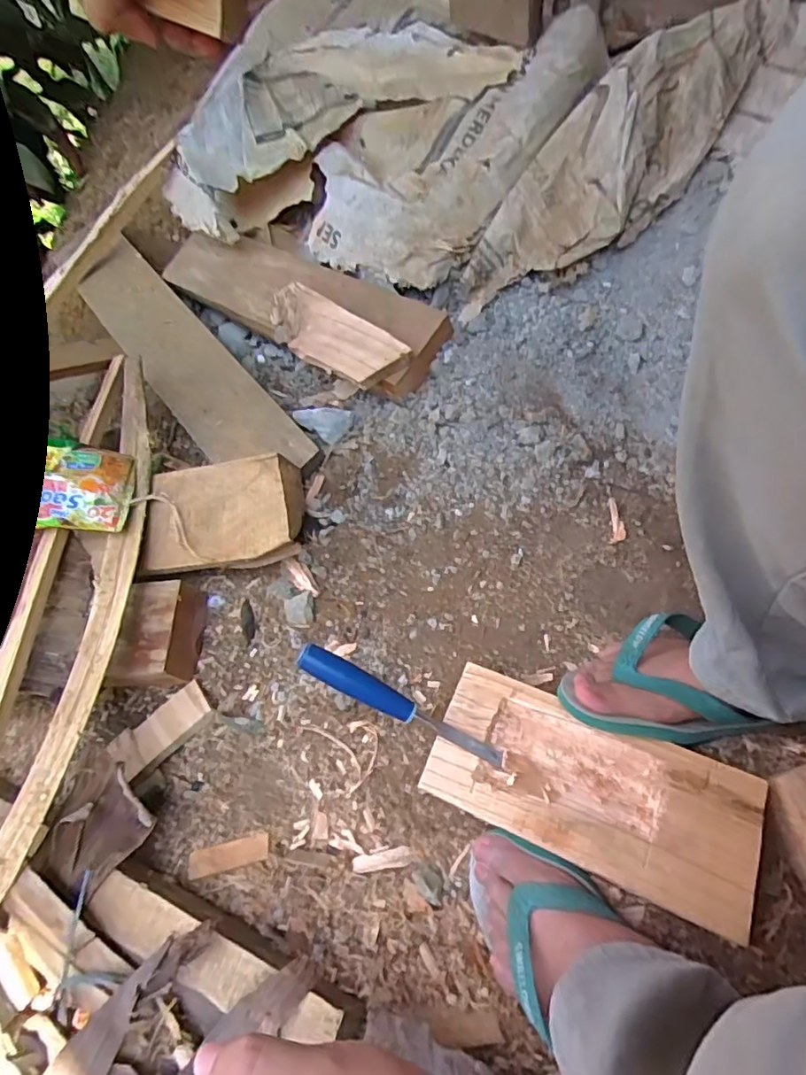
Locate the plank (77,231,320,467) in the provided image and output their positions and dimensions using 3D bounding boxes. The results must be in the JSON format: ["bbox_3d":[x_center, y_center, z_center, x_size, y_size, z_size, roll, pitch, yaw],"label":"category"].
[{"bbox_3d":[-0.329,-0.267,0.853,0.119,0.016,0.554,-42,68,-1],"label":"plank"}]

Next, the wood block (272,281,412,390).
[{"bbox_3d":[-0.092,-0.265,0.773,0.222,0.028,0.084,36,86,24],"label":"wood block"}]

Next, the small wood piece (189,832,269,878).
[{"bbox_3d":[-0.171,0.311,0.569,0.083,0.005,0.025,-17,56,3],"label":"small wood piece"}]

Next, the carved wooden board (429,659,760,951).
[{"bbox_3d":[0.153,0.206,0.485,0.257,0.026,0.115,19,61,21],"label":"carved wooden board"}]

